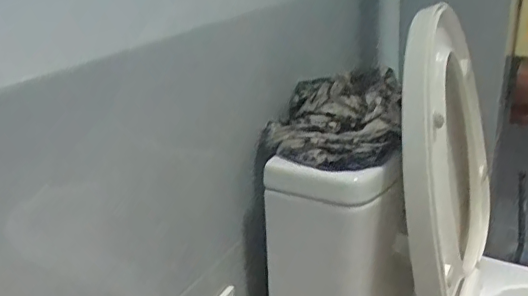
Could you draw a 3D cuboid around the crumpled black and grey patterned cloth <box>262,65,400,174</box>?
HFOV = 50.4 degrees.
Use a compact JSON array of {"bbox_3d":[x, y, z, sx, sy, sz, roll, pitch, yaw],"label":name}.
[{"bbox_3d":[0.089,-0.048,0.753,0.177,0.077,0.194,0,22,6],"label":"crumpled black and grey patterned cloth"}]

